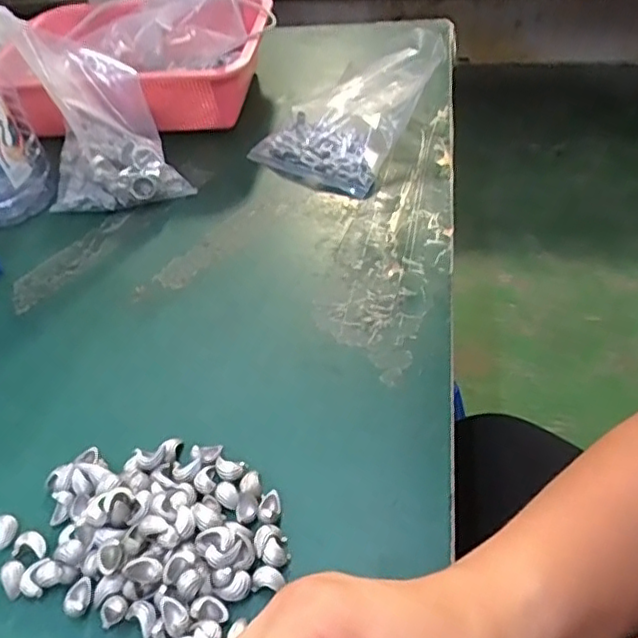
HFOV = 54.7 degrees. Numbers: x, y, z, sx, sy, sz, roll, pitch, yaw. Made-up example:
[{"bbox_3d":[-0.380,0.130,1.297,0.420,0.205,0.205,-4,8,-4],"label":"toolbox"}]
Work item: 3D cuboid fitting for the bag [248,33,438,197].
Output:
[{"bbox_3d":[0.025,-0.215,0.619,0.135,0.089,0.165,22,52,27],"label":"bag"}]

